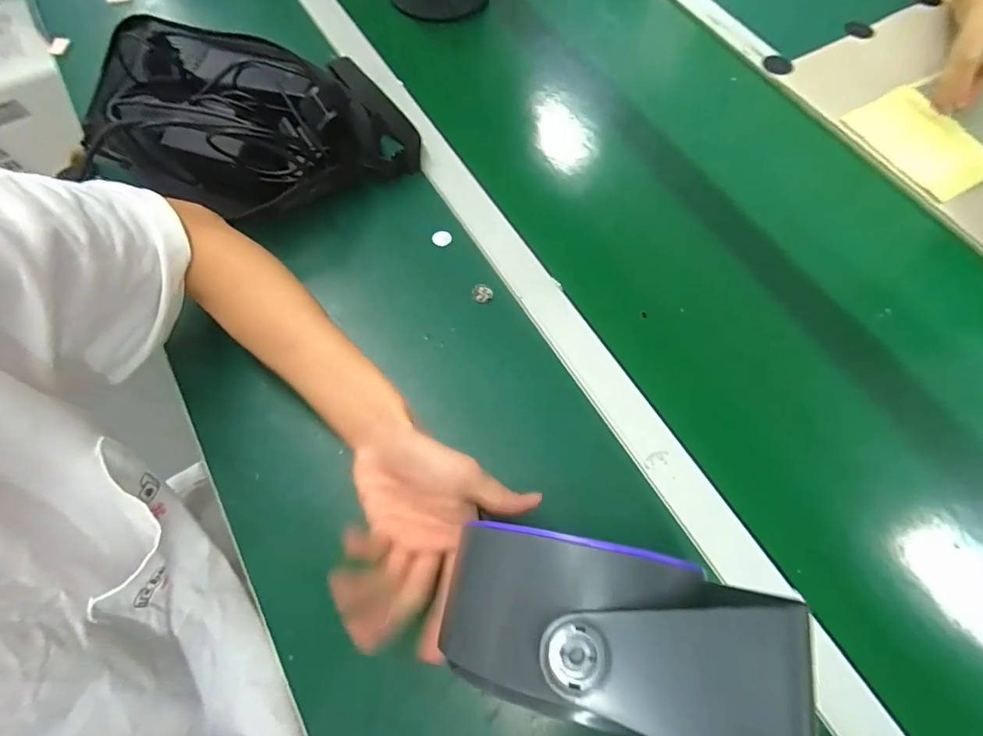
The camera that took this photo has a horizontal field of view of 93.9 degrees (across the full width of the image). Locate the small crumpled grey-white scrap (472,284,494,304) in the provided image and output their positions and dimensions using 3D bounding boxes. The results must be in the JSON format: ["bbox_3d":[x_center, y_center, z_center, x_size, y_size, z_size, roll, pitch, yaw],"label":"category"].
[{"bbox_3d":[-0.009,-0.071,0.434,0.019,0.004,0.018,-1,65,2],"label":"small crumpled grey-white scrap"}]

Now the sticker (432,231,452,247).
[{"bbox_3d":[-0.050,-0.130,0.459,0.017,0.005,0.017,-1,65,2],"label":"sticker"}]

